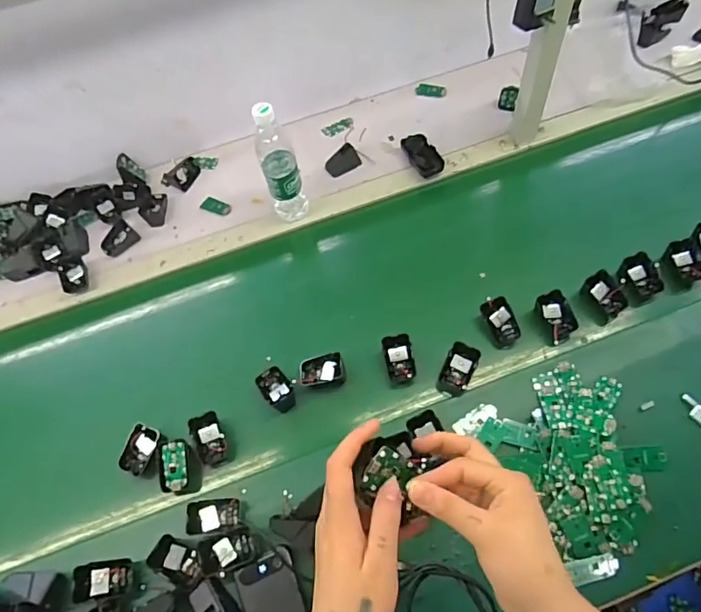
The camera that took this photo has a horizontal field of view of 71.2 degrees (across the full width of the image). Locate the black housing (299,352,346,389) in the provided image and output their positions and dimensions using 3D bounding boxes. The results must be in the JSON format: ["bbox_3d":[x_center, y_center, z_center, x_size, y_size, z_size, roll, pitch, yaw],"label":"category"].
[{"bbox_3d":[-0.042,0.097,0.738,0.069,0.032,0.045,-4,59,4],"label":"black housing"}]

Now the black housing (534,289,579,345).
[{"bbox_3d":[0.318,0.017,0.747,0.047,0.035,0.072,-14,59,-2],"label":"black housing"}]

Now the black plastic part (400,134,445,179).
[{"bbox_3d":[0.137,-0.291,0.944,0.053,0.028,0.102,-22,60,-7],"label":"black plastic part"}]

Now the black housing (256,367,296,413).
[{"bbox_3d":[-0.112,0.125,0.741,0.043,0.028,0.069,-33,62,-13],"label":"black housing"}]

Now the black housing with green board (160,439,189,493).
[{"bbox_3d":[-0.247,0.224,0.689,0.037,0.019,0.068,-10,59,0],"label":"black housing with green board"}]

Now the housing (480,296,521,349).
[{"bbox_3d":[0.233,0.024,0.753,0.048,0.032,0.069,-18,59,-6],"label":"housing"}]

